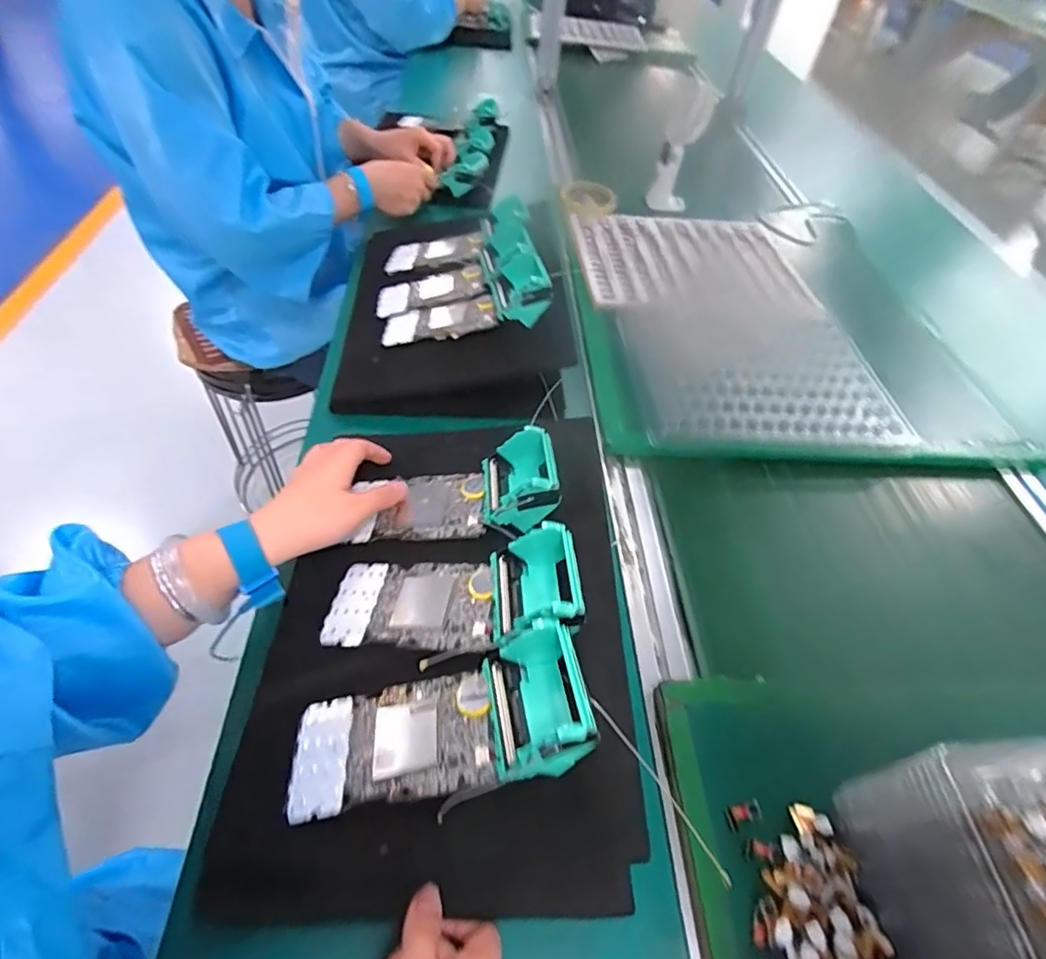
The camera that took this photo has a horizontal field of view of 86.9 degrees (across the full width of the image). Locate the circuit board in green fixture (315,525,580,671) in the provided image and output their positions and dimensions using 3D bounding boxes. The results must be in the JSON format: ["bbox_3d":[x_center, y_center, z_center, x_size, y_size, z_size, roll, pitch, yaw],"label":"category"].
[{"bbox_3d":[-0.050,0.083,0.385,0.188,0.044,0.089,-11,49,16],"label":"circuit board in green fixture"}]

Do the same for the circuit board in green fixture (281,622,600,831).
[{"bbox_3d":[-0.050,0.148,0.327,0.188,0.041,0.073,-20,51,13],"label":"circuit board in green fixture"}]

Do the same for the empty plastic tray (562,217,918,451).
[{"bbox_3d":[0.247,-0.217,0.711,0.312,0.024,0.464,0,51,-6],"label":"empty plastic tray"}]

